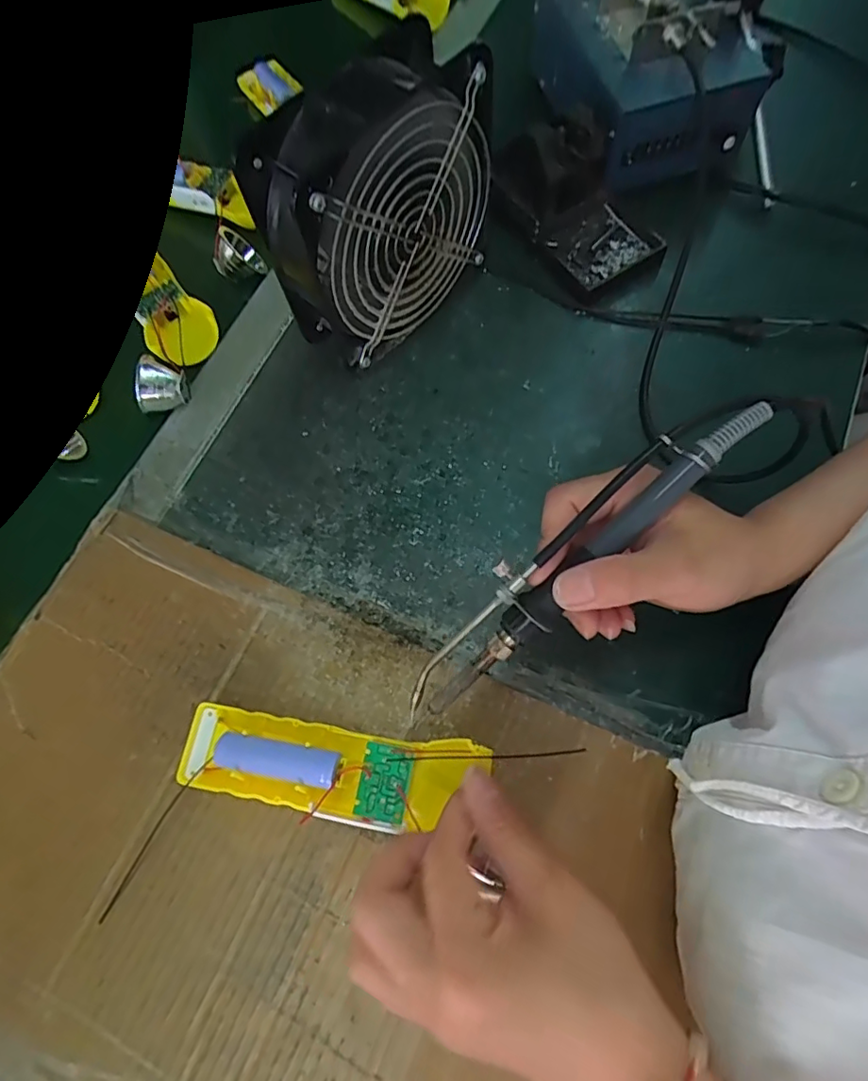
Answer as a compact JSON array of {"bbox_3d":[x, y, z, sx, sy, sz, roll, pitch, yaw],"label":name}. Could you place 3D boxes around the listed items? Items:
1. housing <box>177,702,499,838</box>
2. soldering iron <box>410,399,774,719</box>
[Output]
[{"bbox_3d":[-0.055,0.115,0.279,0.154,0.021,0.043,5,70,9],"label":"housing"},{"bbox_3d":[0.061,0.009,0.245,0.201,0.016,0.031,-43,74,8],"label":"soldering iron"}]

